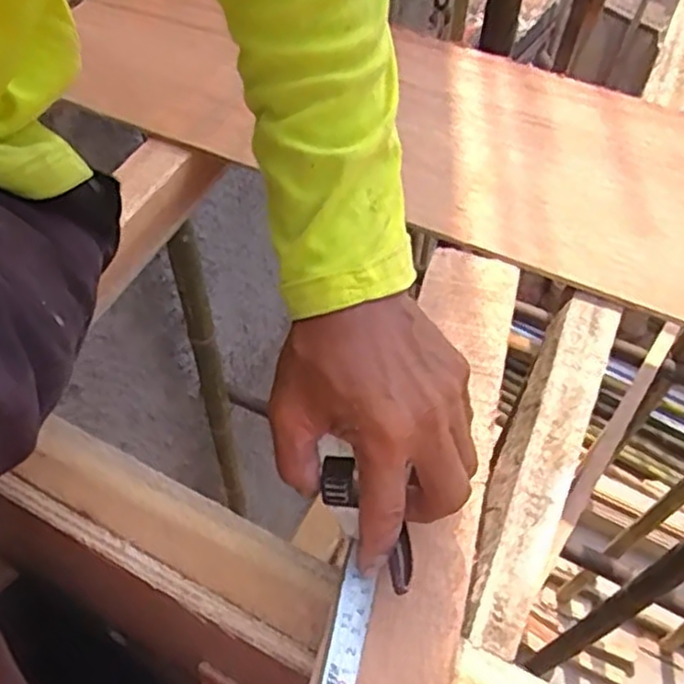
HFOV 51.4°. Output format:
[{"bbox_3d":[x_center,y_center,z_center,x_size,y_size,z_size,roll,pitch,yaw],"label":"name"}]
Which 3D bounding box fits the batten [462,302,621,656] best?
[{"bbox_3d":[0.133,0.072,0.478,0.047,0.024,0.277,21,55,13],"label":"batten"}]

